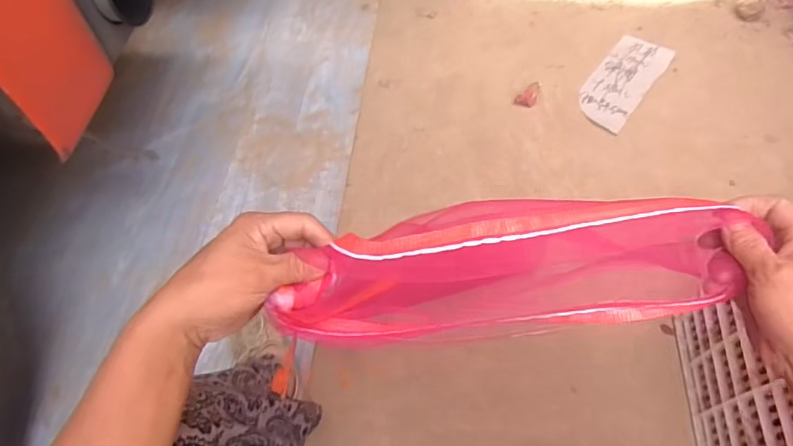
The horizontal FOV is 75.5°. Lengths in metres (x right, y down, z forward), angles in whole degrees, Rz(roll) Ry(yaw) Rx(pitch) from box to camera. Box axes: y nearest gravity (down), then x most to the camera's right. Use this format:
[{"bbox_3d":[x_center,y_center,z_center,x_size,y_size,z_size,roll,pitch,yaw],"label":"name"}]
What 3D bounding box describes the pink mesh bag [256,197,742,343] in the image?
[{"bbox_3d":[0.083,0.043,0.386,0.343,0.107,0.072,-4,59,-7],"label":"pink mesh bag"}]

